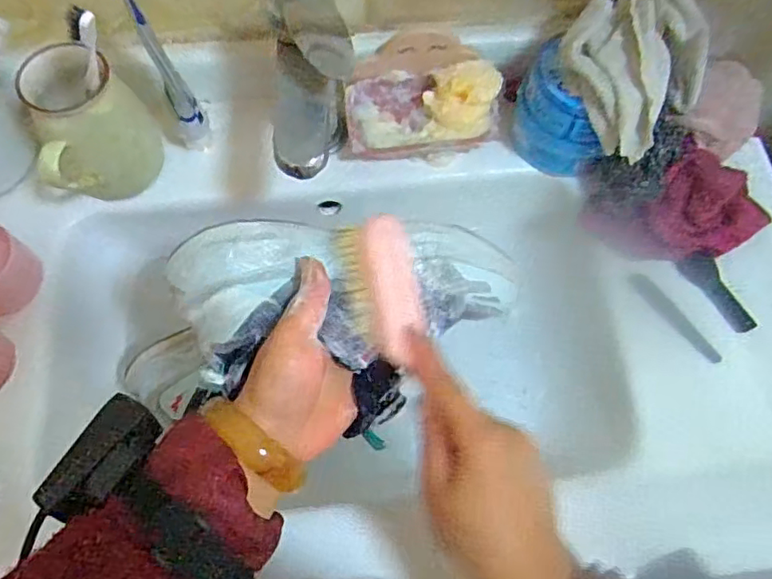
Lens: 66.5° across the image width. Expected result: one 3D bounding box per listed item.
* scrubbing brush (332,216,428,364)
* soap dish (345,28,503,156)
[{"bbox_3d":[0.000,-0.004,0.372,0.041,0.031,0.080,-15,96,-18],"label":"scrubbing brush"},{"bbox_3d":[0.033,-0.172,0.529,0.137,0.054,0.096,-4,68,-4],"label":"soap dish"}]

